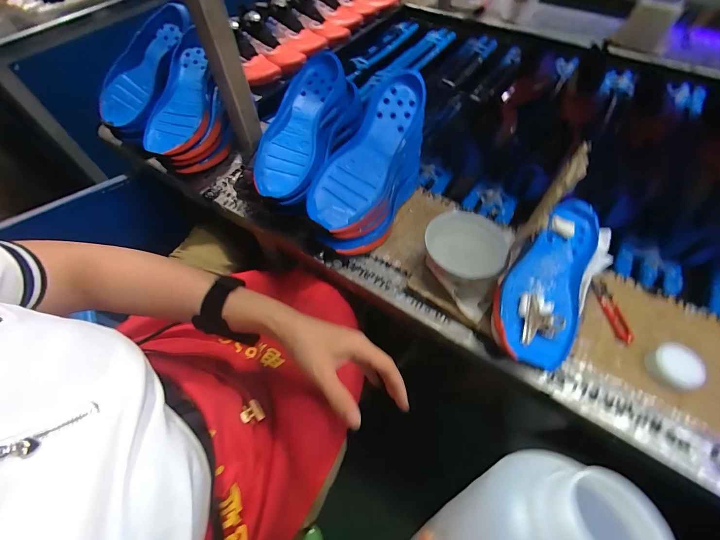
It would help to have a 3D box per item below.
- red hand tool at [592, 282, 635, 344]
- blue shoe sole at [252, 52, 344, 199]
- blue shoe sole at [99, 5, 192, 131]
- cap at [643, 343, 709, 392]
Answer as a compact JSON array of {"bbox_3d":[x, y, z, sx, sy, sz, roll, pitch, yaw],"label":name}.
[{"bbox_3d":[0.355,0.056,0.430,0.027,0.007,0.093,-2,58,0],"label":"red hand tool"},{"bbox_3d":[-0.100,-0.230,0.495,0.097,0.032,0.257,17,82,12],"label":"blue shoe sole"},{"bbox_3d":[-0.426,-0.402,0.611,0.101,0.042,0.264,35,94,21],"label":"blue shoe sole"},{"bbox_3d":[0.388,0.120,0.379,0.046,0.026,0.053,-13,58,-6],"label":"cap"}]

